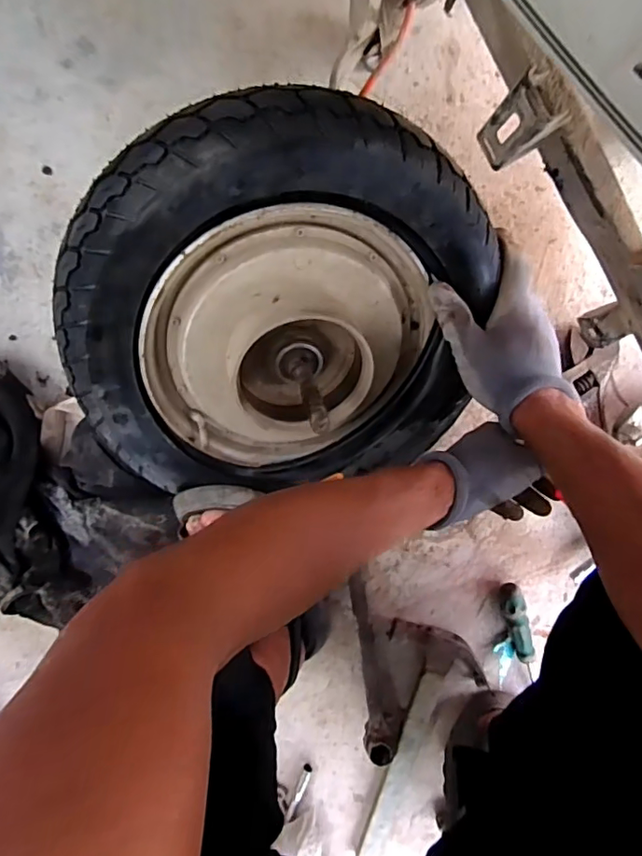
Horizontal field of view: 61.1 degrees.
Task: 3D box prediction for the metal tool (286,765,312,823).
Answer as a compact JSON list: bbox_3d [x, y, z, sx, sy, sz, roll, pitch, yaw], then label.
[{"bbox_3d":[-0.027,0.461,0.686,0.012,0.008,0.080,18,98,2],"label":"metal tool"}]

